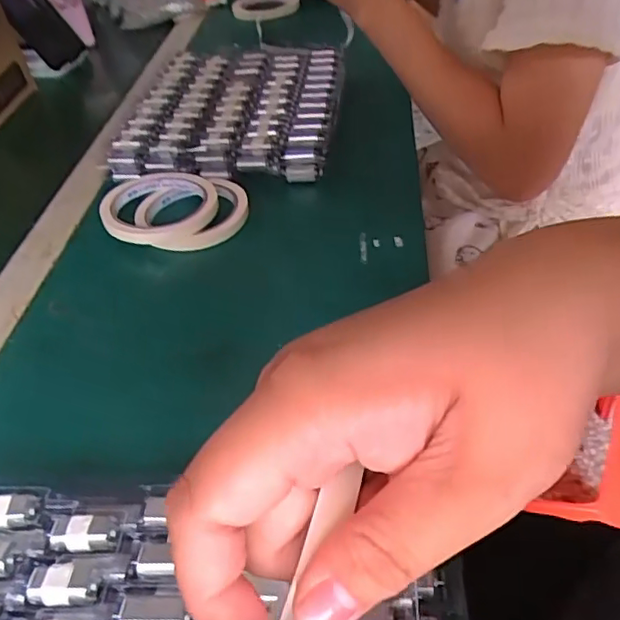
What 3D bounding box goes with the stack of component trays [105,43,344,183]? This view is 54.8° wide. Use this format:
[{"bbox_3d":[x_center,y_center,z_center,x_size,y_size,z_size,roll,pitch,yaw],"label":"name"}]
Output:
[{"bbox_3d":[-0.074,-0.217,0.639,0.207,0.042,0.264,0,43,10],"label":"stack of component trays"}]

